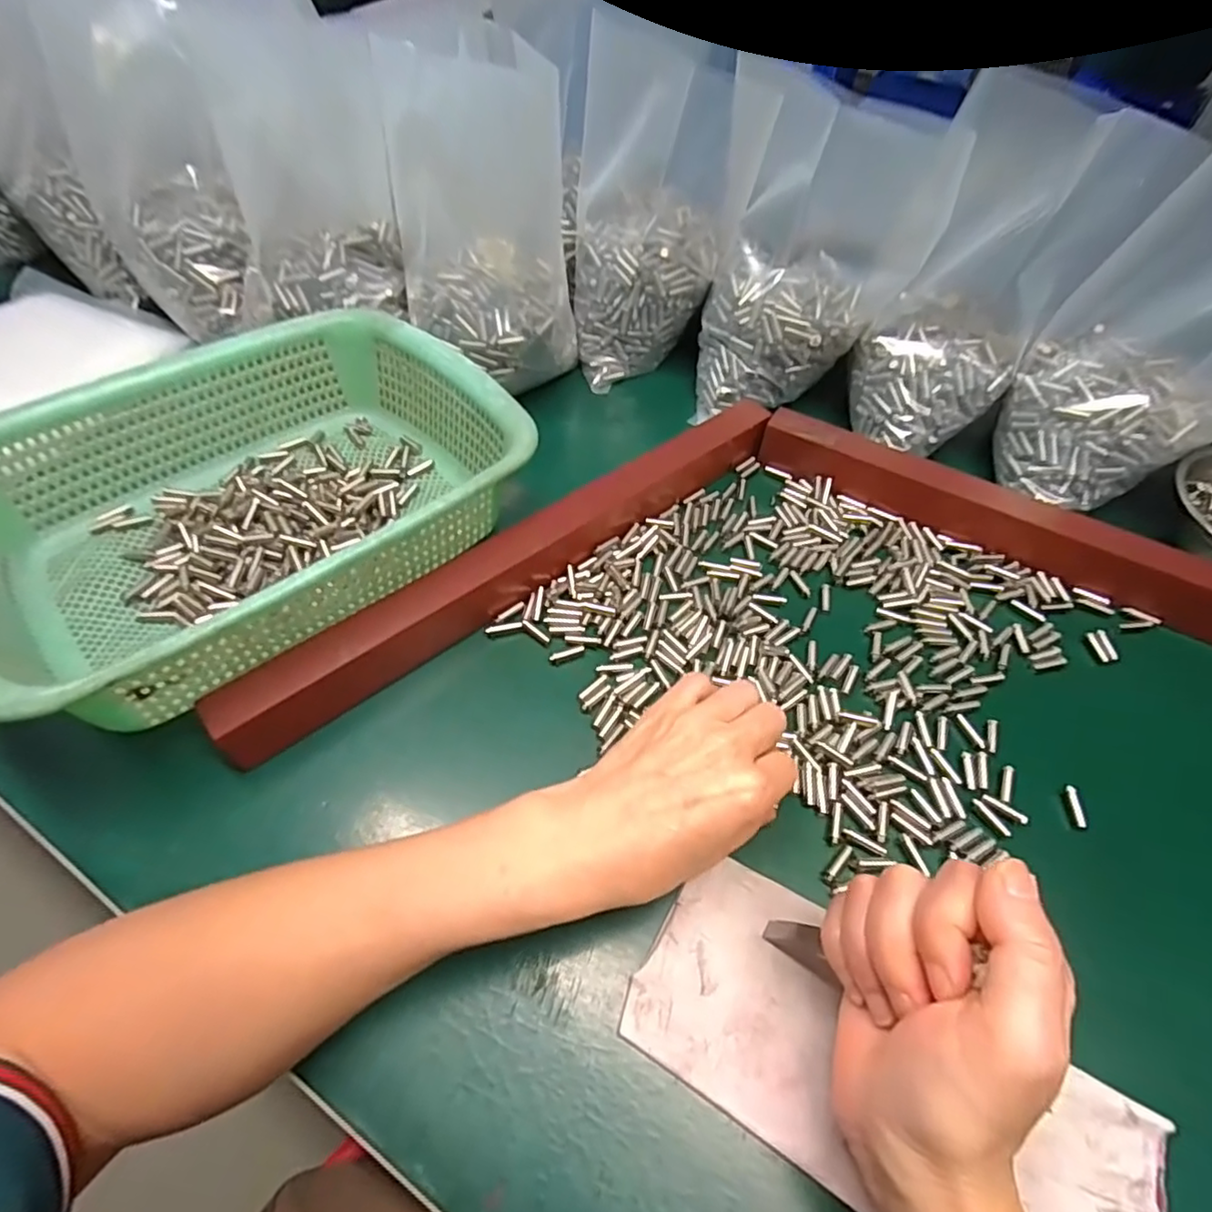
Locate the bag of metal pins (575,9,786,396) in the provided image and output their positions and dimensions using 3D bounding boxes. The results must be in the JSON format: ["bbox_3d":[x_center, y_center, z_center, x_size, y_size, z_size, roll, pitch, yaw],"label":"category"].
[{"bbox_3d":[0.041,-0.292,0.477,0.114,0.200,0.103,-13,57,-12],"label":"bag of metal pins"}]

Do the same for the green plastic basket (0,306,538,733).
[{"bbox_3d":[-0.207,-0.063,0.365,0.225,0.087,0.296,36,61,20],"label":"green plastic basket"}]

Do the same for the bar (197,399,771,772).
[{"bbox_3d":[-0.039,-0.034,0.377,0.384,0.039,0.029,-35,63,-24],"label":"bar"}]

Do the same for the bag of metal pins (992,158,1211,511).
[{"bbox_3d":[0.378,-0.165,0.389,0.178,0.211,0.091,-10,56,-9],"label":"bag of metal pins"}]

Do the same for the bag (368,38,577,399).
[{"bbox_3d":[-0.084,-0.257,0.434,0.123,0.190,0.094,-7,55,-7],"label":"bag"}]

